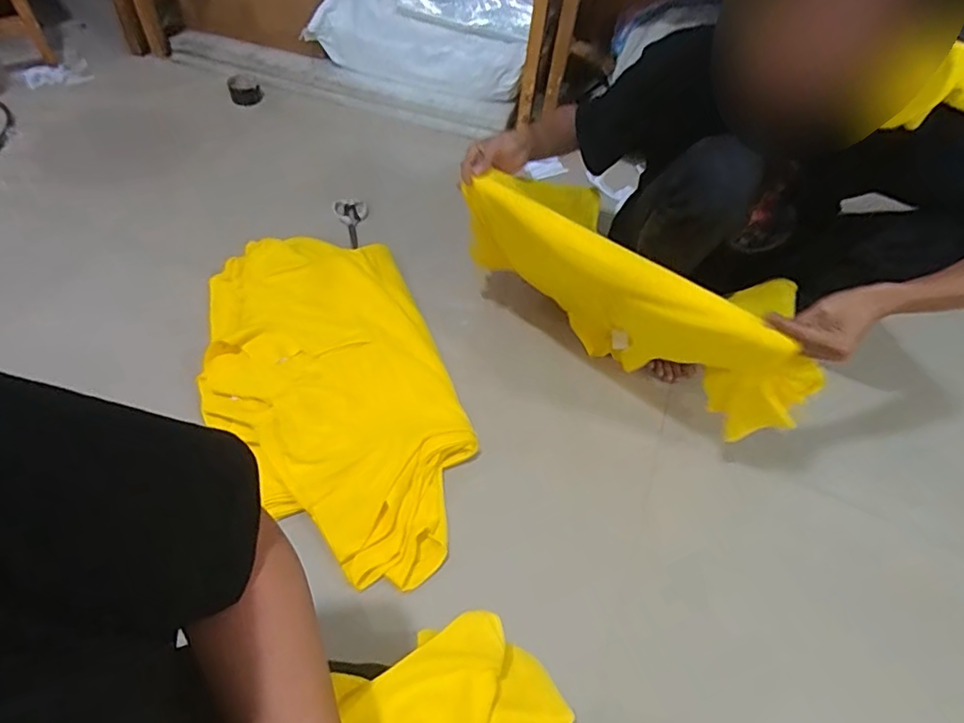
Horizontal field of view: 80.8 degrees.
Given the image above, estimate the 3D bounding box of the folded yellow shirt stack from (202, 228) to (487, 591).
[{"bbox_3d":[-0.264,0.030,0.992,0.382,0.078,0.692,-14,55,-17],"label":"folded yellow shirt stack"}]

